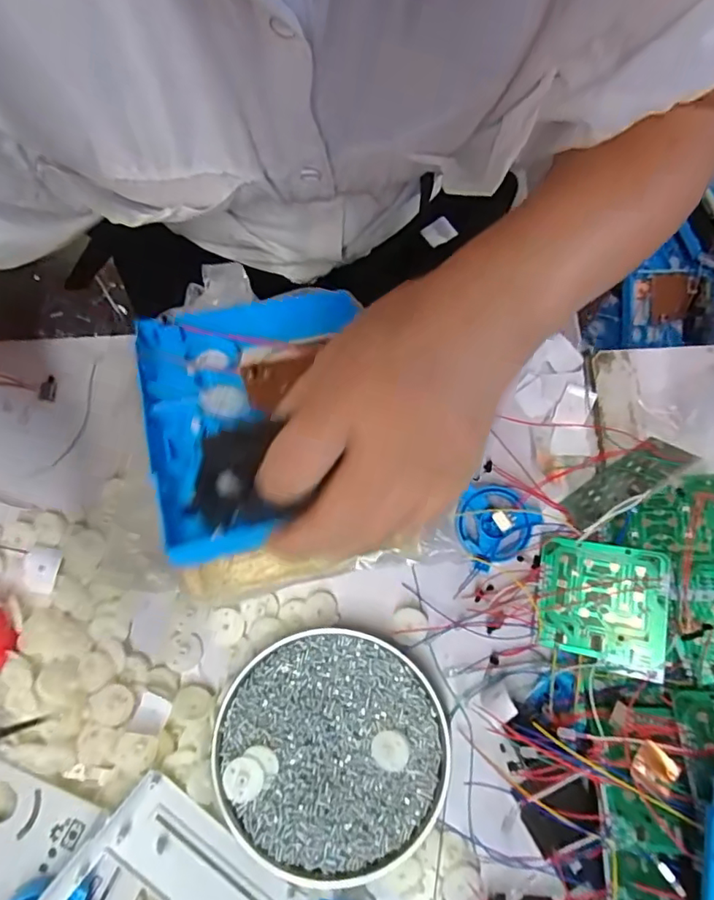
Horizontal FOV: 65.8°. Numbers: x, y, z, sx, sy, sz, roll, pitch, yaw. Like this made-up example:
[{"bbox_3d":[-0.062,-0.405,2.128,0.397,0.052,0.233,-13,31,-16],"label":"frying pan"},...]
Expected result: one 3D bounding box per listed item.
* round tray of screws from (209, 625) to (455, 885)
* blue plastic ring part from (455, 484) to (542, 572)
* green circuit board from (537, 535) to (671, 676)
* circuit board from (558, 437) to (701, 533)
[{"bbox_3d":[-0.016,0.180,0.329,0.133,0.023,0.132,0,79,1],"label":"round tray of screws"},{"bbox_3d":[0.086,0.048,0.355,0.050,0.012,0.051,0,79,1],"label":"blue plastic ring part"},{"bbox_3d":[0.149,0.092,0.338,0.072,0.004,0.069,6,78,23],"label":"green circuit board"},{"bbox_3d":[0.156,0.020,0.328,0.072,0.067,0.004,-42,93,13],"label":"circuit board"}]

